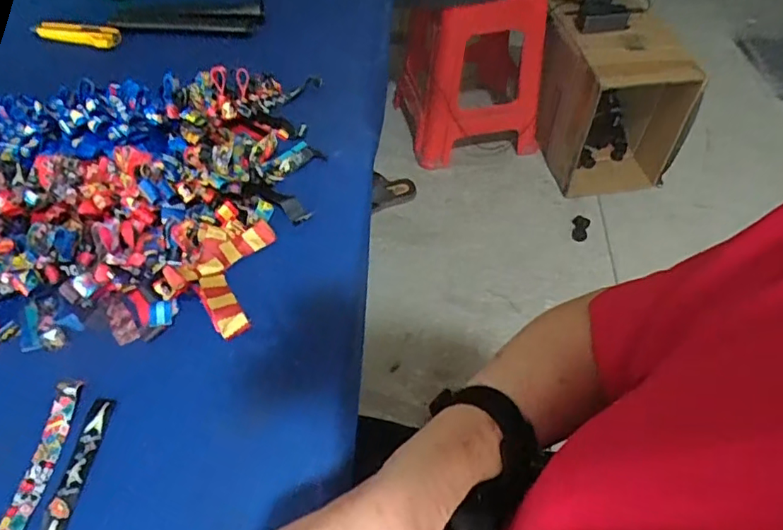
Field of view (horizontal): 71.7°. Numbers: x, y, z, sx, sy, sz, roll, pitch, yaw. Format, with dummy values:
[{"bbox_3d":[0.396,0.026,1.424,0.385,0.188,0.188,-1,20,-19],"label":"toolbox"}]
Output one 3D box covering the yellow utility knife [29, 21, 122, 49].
[{"bbox_3d":[-0.472,-0.344,0.809,0.134,0.022,0.033,7,52,7],"label":"yellow utility knife"}]

